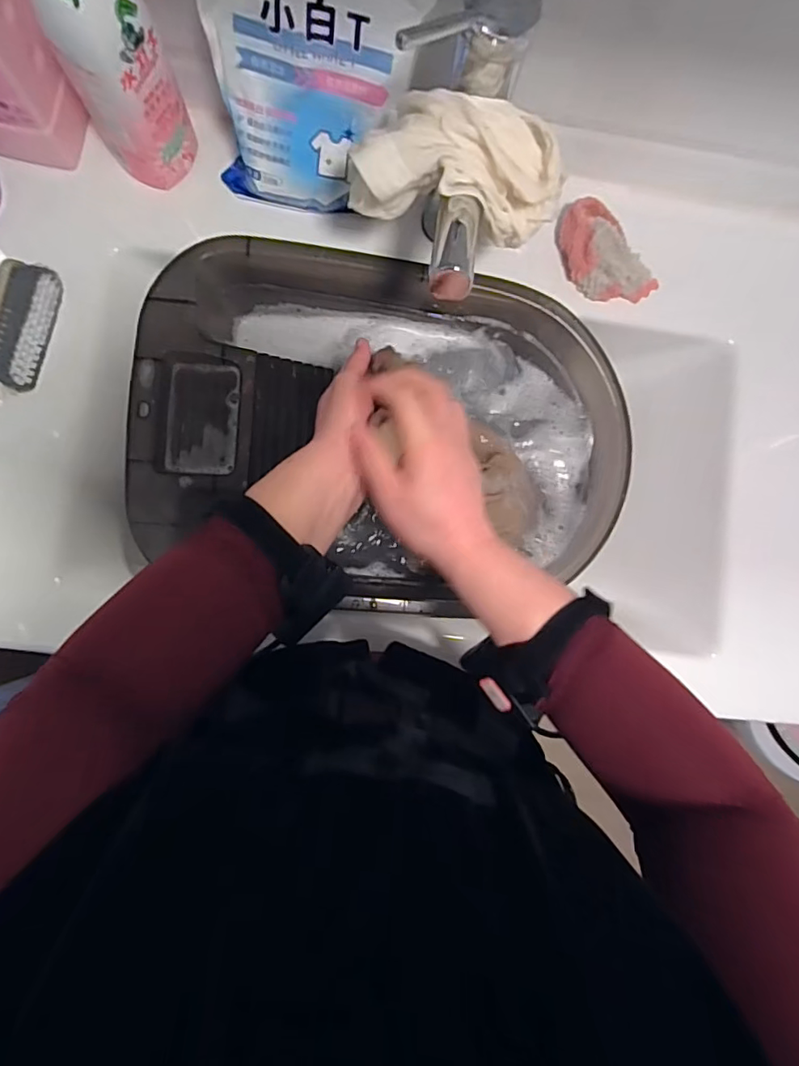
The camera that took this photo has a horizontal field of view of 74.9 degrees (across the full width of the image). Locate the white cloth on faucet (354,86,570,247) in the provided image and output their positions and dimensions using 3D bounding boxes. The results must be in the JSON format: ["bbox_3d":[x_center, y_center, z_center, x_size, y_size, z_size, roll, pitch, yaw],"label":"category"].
[{"bbox_3d":[0.040,-0.252,0.365,0.146,0.069,0.062,8,85,-4],"label":"white cloth on faucet"}]

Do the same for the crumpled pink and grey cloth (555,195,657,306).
[{"bbox_3d":[0.193,-0.261,0.492,0.067,0.033,0.106,-43,90,-6],"label":"crumpled pink and grey cloth"}]

